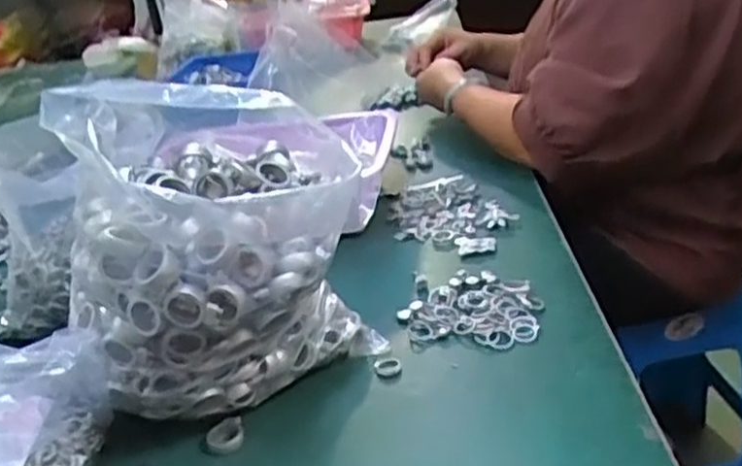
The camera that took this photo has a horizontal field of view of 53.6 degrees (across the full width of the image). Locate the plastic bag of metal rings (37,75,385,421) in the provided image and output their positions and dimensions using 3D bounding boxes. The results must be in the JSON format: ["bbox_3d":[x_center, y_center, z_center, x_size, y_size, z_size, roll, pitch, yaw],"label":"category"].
[{"bbox_3d":[-0.109,0.009,0.550,0.204,0.232,0.220,-12,25,-11],"label":"plastic bag of metal rings"}]

